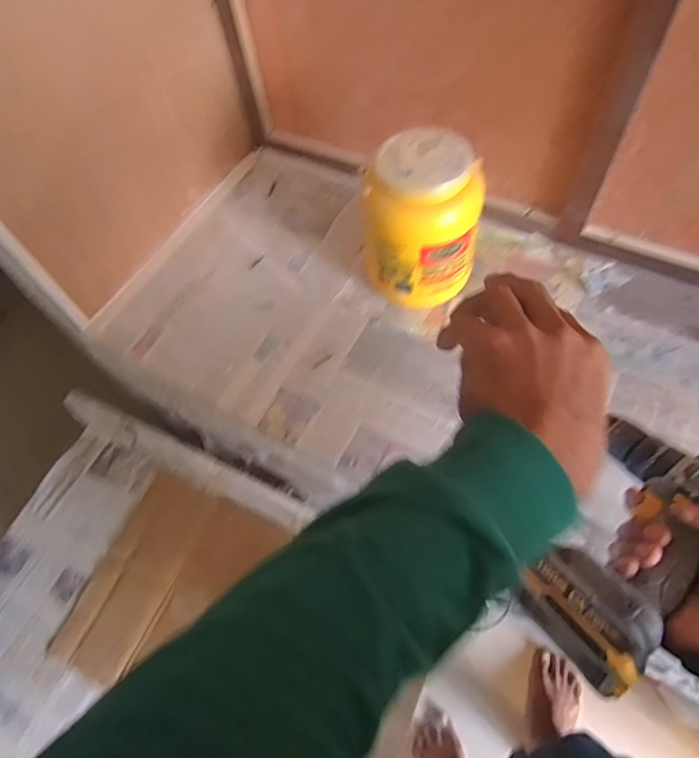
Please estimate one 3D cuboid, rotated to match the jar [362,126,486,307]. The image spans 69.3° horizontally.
[{"bbox_3d":[0.102,-0.206,0.709,0.155,0.220,0.132,8,62,8],"label":"jar"}]

